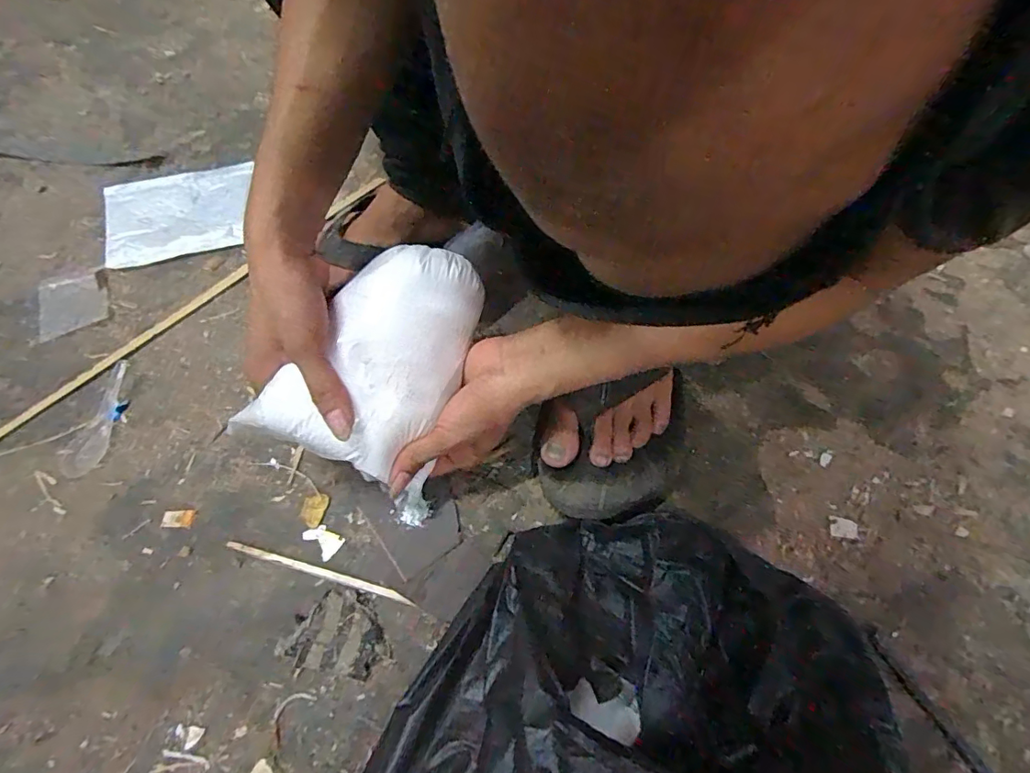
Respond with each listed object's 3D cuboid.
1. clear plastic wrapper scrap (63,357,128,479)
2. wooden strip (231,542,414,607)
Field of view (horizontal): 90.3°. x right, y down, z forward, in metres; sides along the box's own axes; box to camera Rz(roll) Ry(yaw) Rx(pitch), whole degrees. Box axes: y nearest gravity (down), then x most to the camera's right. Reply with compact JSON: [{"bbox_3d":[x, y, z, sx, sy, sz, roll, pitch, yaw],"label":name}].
[{"bbox_3d":[-0.352,0.025,0.438,0.029,0.004,0.106,5,59,0],"label":"clear plastic wrapper scrap"},{"bbox_3d":[-0.146,0.139,0.385,0.149,0.004,0.007,15,60,6],"label":"wooden strip"}]

